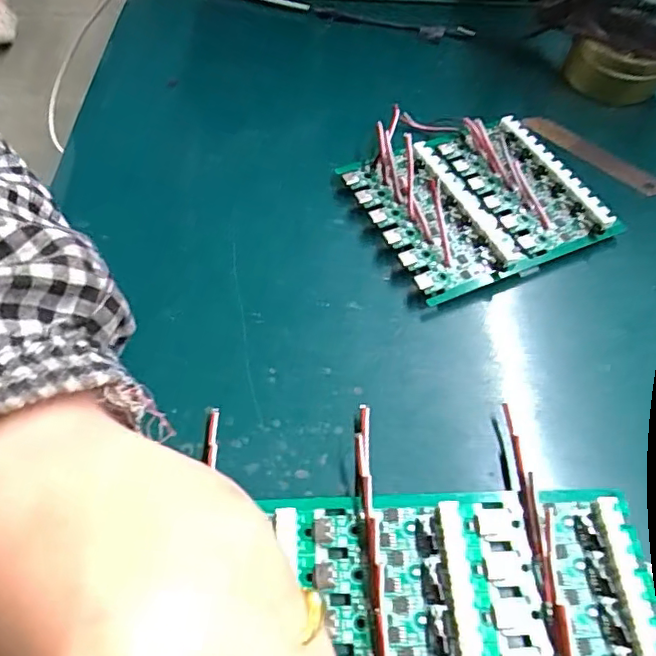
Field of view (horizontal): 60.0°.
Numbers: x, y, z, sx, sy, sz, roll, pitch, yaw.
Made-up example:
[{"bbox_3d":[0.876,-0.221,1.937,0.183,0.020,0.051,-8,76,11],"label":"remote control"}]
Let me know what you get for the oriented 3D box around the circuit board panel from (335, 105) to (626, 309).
[{"bbox_3d":[0.078,-0.075,0.311,0.113,0.021,0.108,-21,60,-14],"label":"circuit board panel"}]

